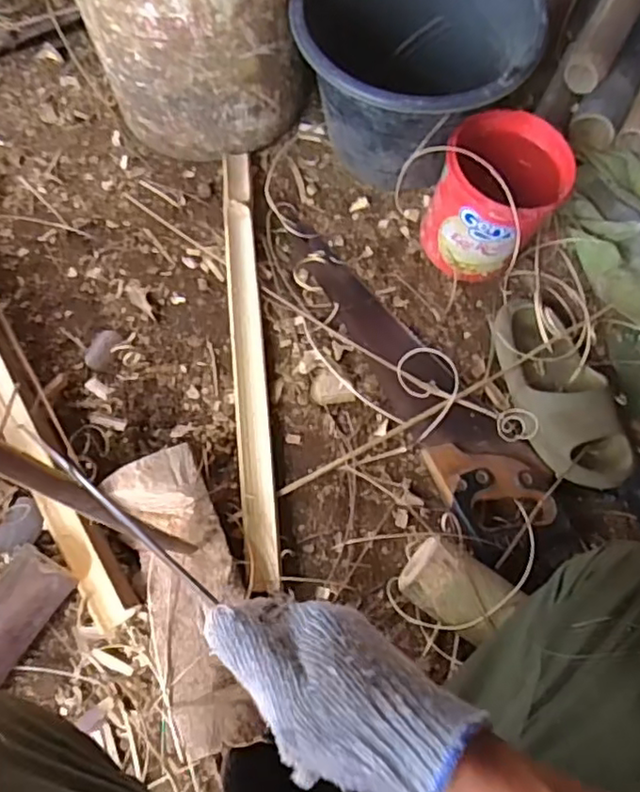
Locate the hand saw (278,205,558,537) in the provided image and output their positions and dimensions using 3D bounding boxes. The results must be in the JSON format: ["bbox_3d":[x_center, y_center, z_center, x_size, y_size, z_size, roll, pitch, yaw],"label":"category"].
[{"bbox_3d":[0.108,-0.056,0.757,0.117,0.034,0.483,-27,74,-12],"label":"hand saw"}]

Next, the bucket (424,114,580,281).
[{"bbox_3d":[0.211,-0.239,0.765,0.134,0.164,0.145,1,70,-3],"label":"bucket"}]

